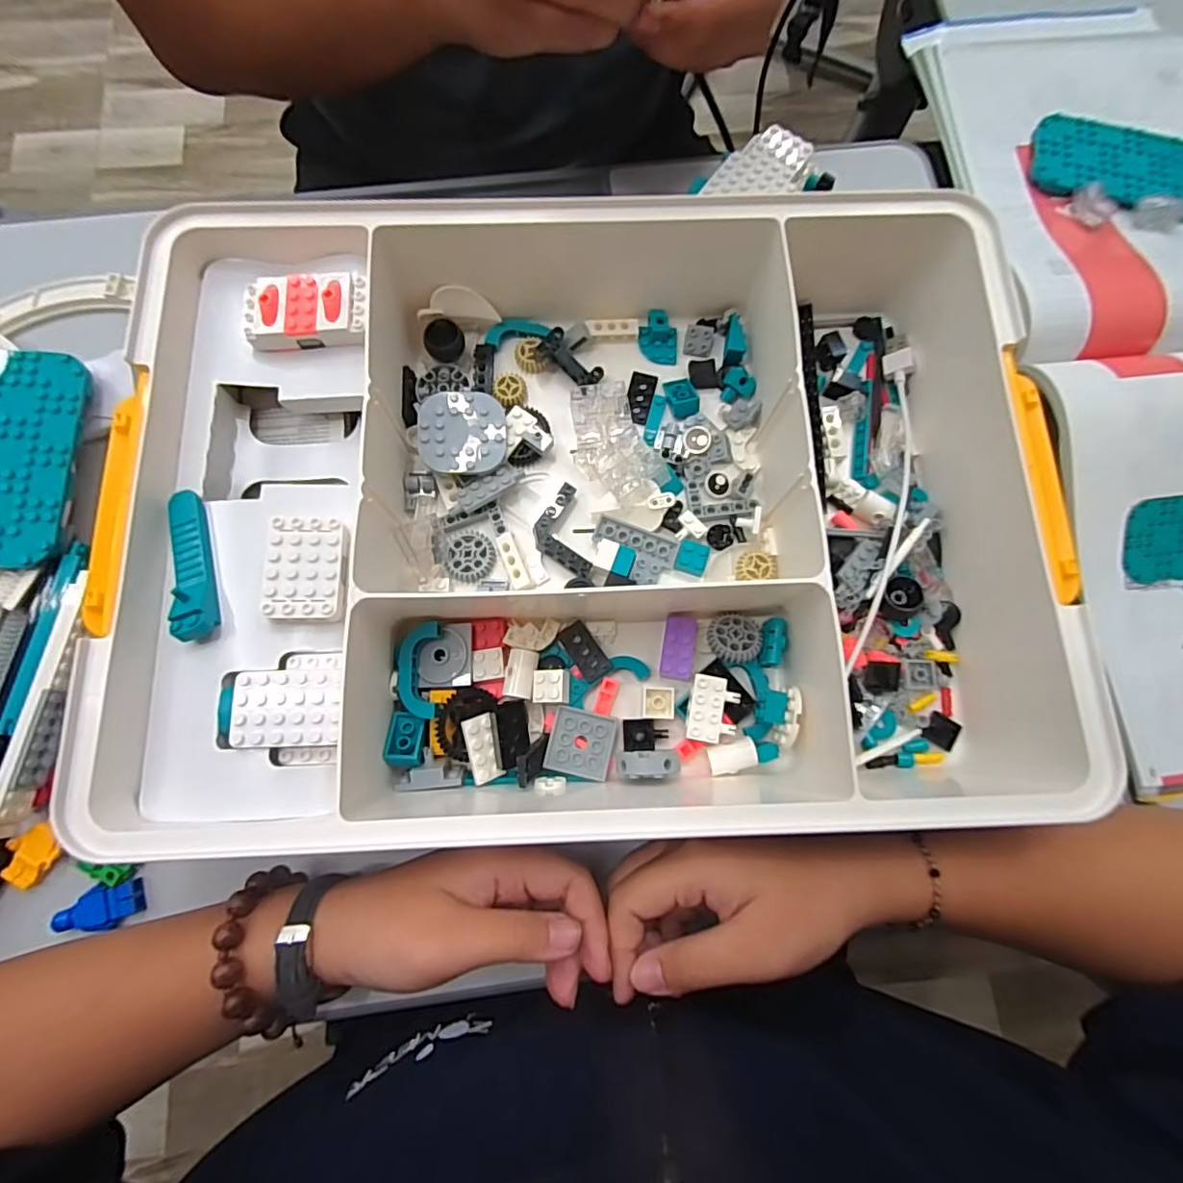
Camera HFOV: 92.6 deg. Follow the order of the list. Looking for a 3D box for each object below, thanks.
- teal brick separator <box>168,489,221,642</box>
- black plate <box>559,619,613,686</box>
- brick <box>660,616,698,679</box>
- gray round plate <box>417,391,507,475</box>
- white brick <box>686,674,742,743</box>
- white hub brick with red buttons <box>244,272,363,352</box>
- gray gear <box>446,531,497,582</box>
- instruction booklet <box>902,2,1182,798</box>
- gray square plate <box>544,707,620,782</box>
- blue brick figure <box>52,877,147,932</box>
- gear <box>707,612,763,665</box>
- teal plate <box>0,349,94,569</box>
[{"bbox_3d":[-0.180,-0.014,0.253,0.016,0.011,0.071,-16,78,-5],"label":"teal brick separator"},{"bbox_3d":[-0.003,0.032,0.299,0.016,0.005,0.032,-31,80,-8],"label":"black plate"},{"bbox_3d":[0.046,0.030,0.297,0.017,0.008,0.033,11,77,1],"label":"brick"},{"bbox_3d":[-0.072,-0.089,0.313,0.047,0.005,0.049,-1,78,-5],"label":"gray round plate"},{"bbox_3d":[0.061,0.060,0.283,0.023,0.012,0.032,12,77,1],"label":"white brick"},{"bbox_3d":[-0.143,-0.142,0.286,0.058,0.016,0.033,-1,77,-2],"label":"white hub brick with red buttons"},{"bbox_3d":[-0.067,-0.019,0.312,0.026,0.007,0.028,0,77,-1],"label":"gray gear"},{"bbox_3d":[0.371,-0.164,0.353,0.223,0.035,0.533,-3,78,-5],"label":"instruction booklet"},{"bbox_3d":[-0.005,0.077,0.285,0.032,0.007,0.031,12,77,1],"label":"gray square plate"},{"bbox_3d":[-0.241,0.155,0.277,0.036,0.007,0.018,-14,75,-16],"label":"blue brick figure"},{"bbox_3d":[0.076,0.024,0.297,0.027,0.008,0.028,0,77,-1],"label":"gear"},{"bbox_3d":[-0.316,-0.073,0.306,0.058,0.010,0.120,3,78,-14],"label":"teal plate"}]

